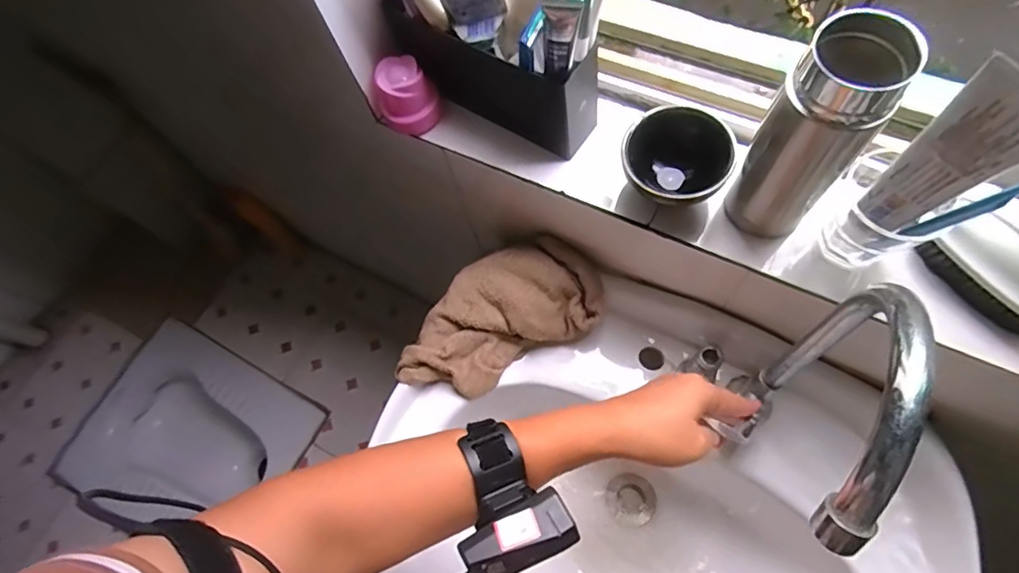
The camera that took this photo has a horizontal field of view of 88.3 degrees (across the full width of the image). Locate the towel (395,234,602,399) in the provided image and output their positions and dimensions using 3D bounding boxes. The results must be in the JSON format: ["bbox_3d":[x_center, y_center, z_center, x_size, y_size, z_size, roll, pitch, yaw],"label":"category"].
[{"bbox_3d":[-0.020,0.026,0.563,0.227,0.064,0.134,-28,68,-4],"label":"towel"}]

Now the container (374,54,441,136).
[{"bbox_3d":[-0.098,-0.181,0.497,0.050,0.054,0.052,-3,68,7],"label":"container"}]

